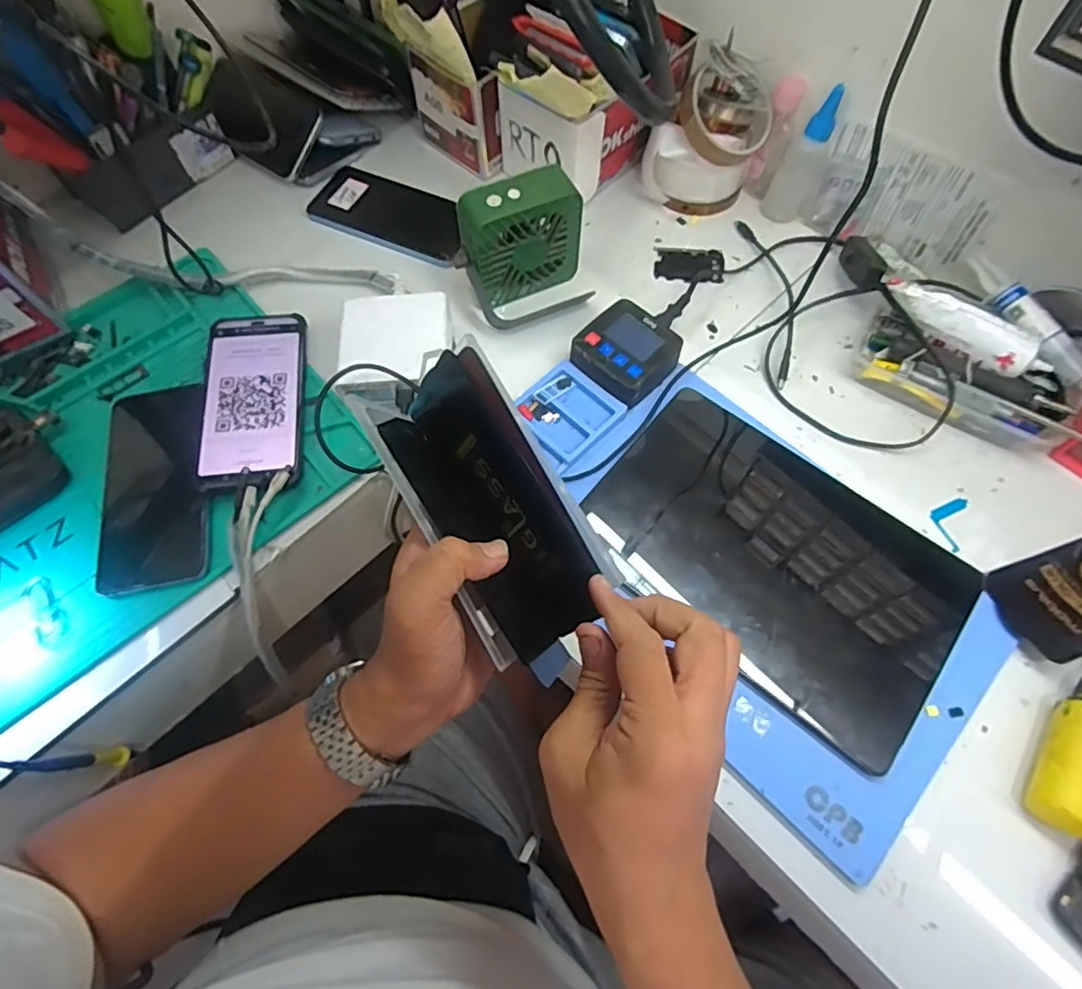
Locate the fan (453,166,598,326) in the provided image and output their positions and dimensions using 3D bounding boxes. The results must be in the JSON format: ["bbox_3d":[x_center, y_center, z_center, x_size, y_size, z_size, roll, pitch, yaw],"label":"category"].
[{"bbox_3d":[-0.011,-0.200,0.494,0.103,0.094,0.070,-22,67,-10],"label":"fan"}]

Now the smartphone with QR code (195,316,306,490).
[{"bbox_3d":[-0.231,-0.080,0.473,0.080,0.012,0.163,-7,65,-9],"label":"smartphone with QR code"}]

